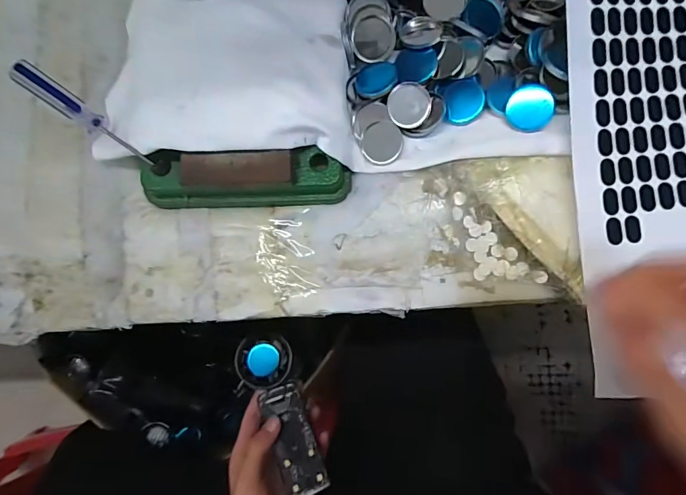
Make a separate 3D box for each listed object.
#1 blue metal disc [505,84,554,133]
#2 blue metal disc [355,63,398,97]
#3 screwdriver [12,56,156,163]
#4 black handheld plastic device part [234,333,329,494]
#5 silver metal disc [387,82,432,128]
[{"bbox_3d":[0.128,-0.096,0.279,0.031,0.008,0.031,0,90,11],"label":"blue metal disc"},{"bbox_3d":[0.026,-0.125,0.303,0.032,0.010,0.028,-38,81,-3],"label":"blue metal disc"},{"bbox_3d":[-0.165,-0.084,0.263,0.013,0.088,0.014,-52,45,-2],"label":"screwdriver"},{"bbox_3d":[-0.061,0.166,0.413,0.052,0.030,0.160,-23,82,1],"label":"black handheld plastic device part"},{"bbox_3d":[0.048,-0.103,0.296,0.031,0.004,0.031,-1,109,-3],"label":"silver metal disc"}]

